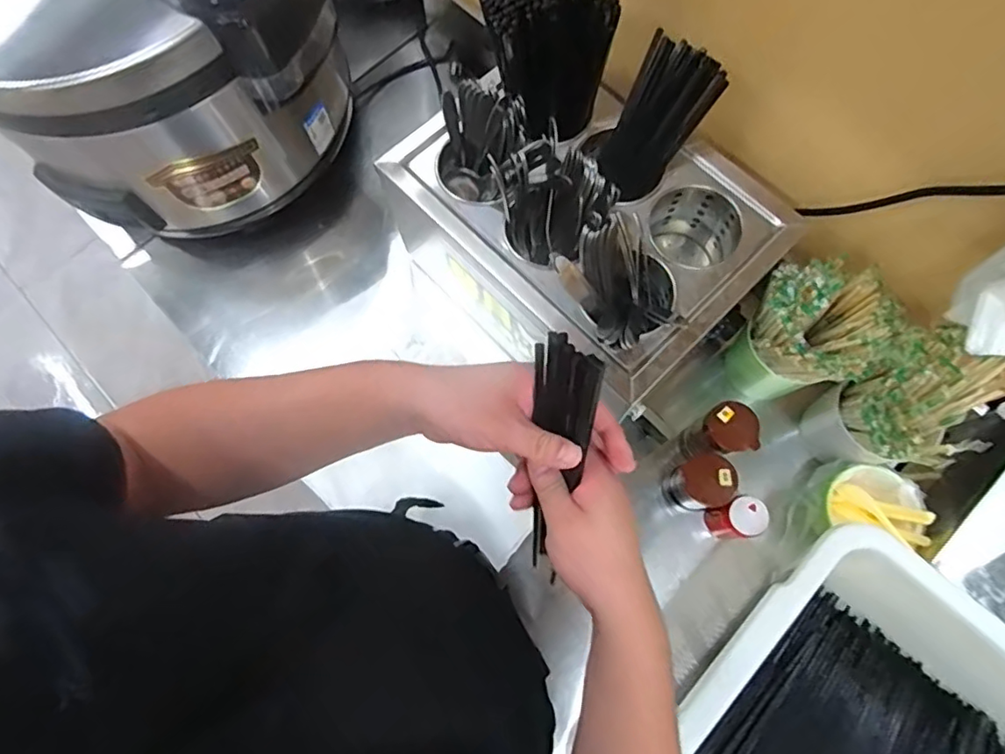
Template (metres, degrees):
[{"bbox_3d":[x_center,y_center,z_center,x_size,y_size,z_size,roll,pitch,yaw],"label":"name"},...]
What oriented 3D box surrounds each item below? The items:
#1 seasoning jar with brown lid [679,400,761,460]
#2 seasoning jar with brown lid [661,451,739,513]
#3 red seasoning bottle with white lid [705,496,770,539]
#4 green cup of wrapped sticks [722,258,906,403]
[{"bbox_3d":[0.265,0.072,0.705,0.052,0.117,0.058,-18,73,-3],"label":"seasoning jar with brown lid"},{"bbox_3d":[0.238,0.132,0.700,0.054,0.131,0.060,-26,74,-6],"label":"seasoning jar with brown lid"},{"bbox_3d":[0.279,0.172,0.692,0.047,0.113,0.043,-1,73,2],"label":"red seasoning bottle with white lid"},{"bbox_3d":[0.345,-0.039,0.690,0.128,0.238,0.121,-1,73,2],"label":"green cup of wrapped sticks"}]

